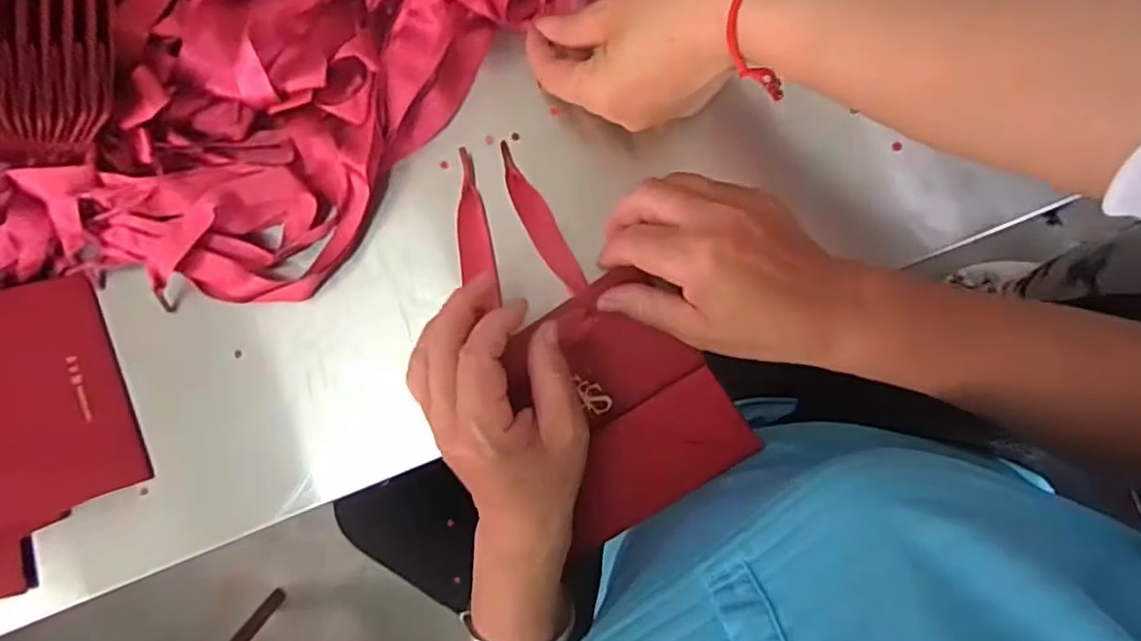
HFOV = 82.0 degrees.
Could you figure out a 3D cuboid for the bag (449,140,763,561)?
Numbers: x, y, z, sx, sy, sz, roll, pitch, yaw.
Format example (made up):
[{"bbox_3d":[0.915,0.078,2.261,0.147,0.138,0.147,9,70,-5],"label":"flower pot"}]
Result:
[{"bbox_3d":[0.000,0.009,0.378,0.111,0.029,0.228,-33,90,10],"label":"bag"}]

